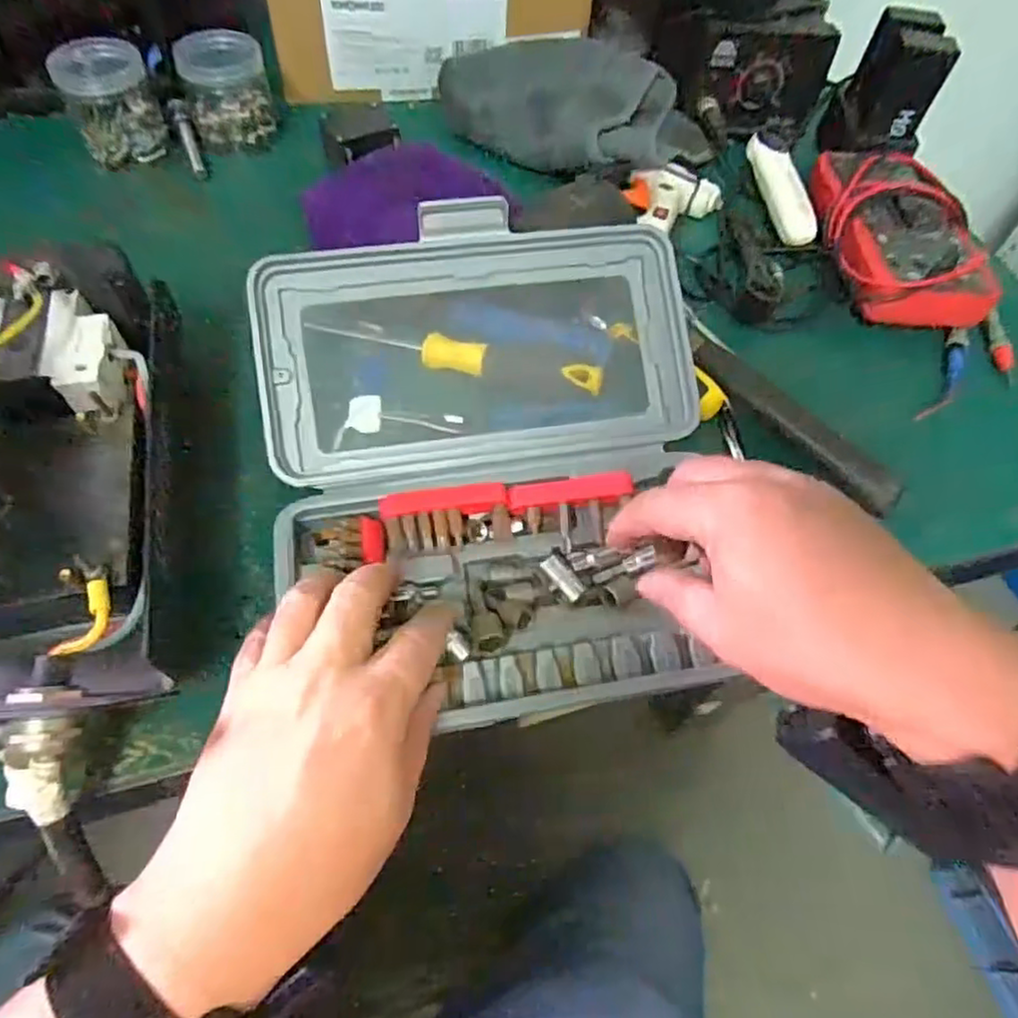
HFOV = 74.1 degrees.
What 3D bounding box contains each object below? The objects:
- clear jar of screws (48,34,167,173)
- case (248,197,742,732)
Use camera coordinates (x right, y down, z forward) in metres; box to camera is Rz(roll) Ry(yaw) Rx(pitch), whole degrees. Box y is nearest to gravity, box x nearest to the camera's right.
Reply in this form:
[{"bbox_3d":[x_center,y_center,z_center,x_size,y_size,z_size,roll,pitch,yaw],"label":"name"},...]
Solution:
[{"bbox_3d":[-0.301,-0.308,0.511,0.064,0.065,0.063,-21,62,-18],"label":"clear jar of screws"},{"bbox_3d":[-0.007,-0.041,0.355,0.232,0.084,0.279,-7,58,-10],"label":"case"}]

